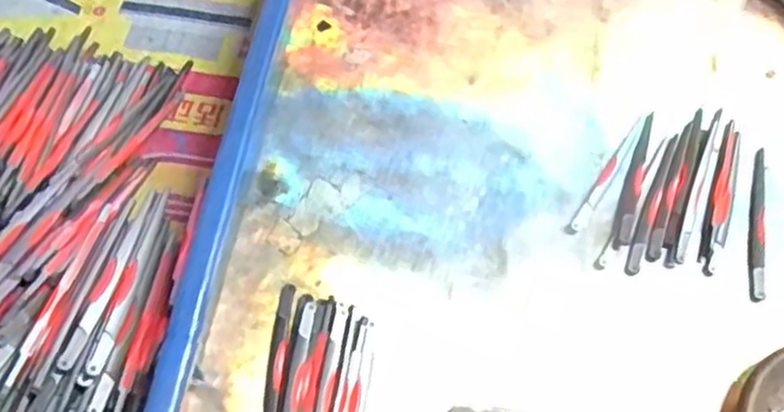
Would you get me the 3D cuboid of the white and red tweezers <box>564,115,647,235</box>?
[{"bbox_3d":[0.131,-0.021,0.429,0.008,0.004,0.099,32,65,13],"label":"white and red tweezers"}]

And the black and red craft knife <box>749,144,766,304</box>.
[{"bbox_3d":[0.215,0.009,0.417,0.009,0.004,0.100,14,63,5],"label":"black and red craft knife"}]

